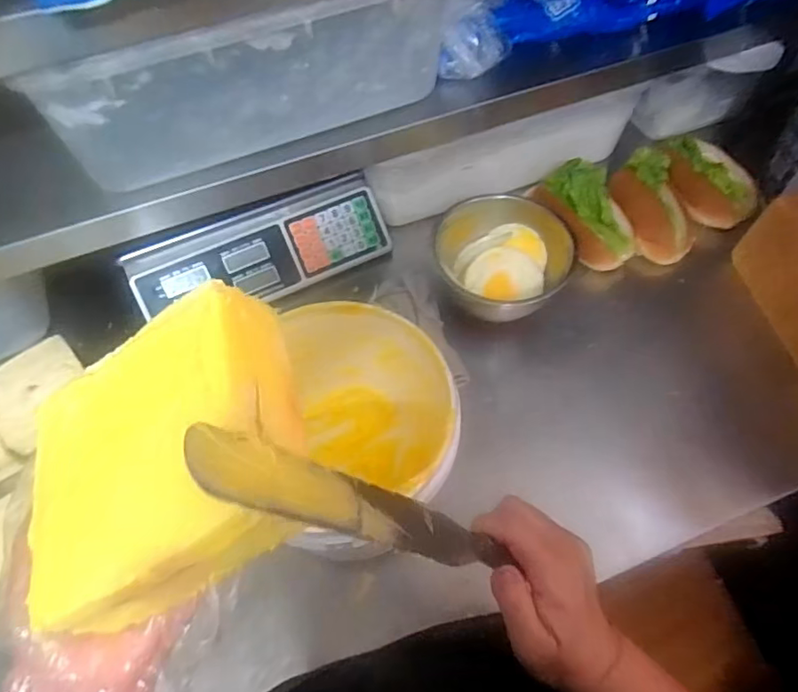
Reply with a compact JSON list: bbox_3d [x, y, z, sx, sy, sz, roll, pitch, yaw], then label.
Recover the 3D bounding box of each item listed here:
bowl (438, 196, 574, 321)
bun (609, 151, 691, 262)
[{"bbox_3d":[0.129,-0.104,0.704,0.158,0.088,0.144,-1,61,2],"label":"bowl"},{"bbox_3d":[0.345,-0.194,0.771,0.078,0.050,0.173,-11,77,-4],"label":"bun"}]

